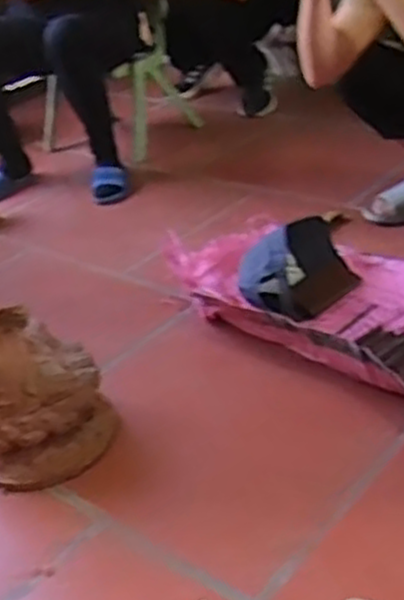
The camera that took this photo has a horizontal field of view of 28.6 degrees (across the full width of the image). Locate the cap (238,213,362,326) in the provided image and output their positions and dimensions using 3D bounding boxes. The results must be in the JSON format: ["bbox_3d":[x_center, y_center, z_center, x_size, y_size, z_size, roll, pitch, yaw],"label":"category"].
[{"bbox_3d":[0.194,-0.072,1.501,0.135,0.130,0.257,22,40,39],"label":"cap"}]

